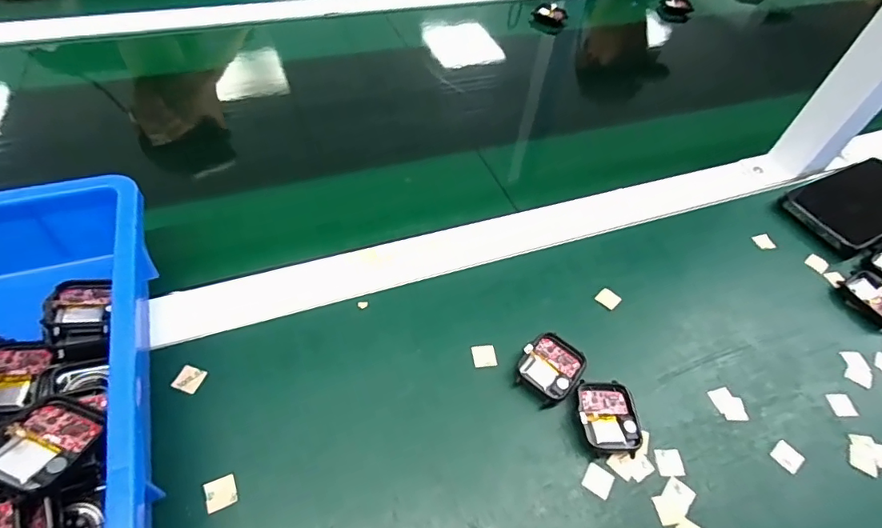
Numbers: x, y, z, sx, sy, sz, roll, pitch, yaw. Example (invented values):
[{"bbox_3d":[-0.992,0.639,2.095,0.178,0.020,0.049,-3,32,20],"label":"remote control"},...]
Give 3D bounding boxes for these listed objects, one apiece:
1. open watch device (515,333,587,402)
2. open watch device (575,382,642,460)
[{"bbox_3d":[0.074,0.070,0.318,0.037,0.012,0.042,34,55,19],"label":"open watch device"},{"bbox_3d":[0.106,0.098,0.302,0.036,0.011,0.044,2,51,-5],"label":"open watch device"}]

